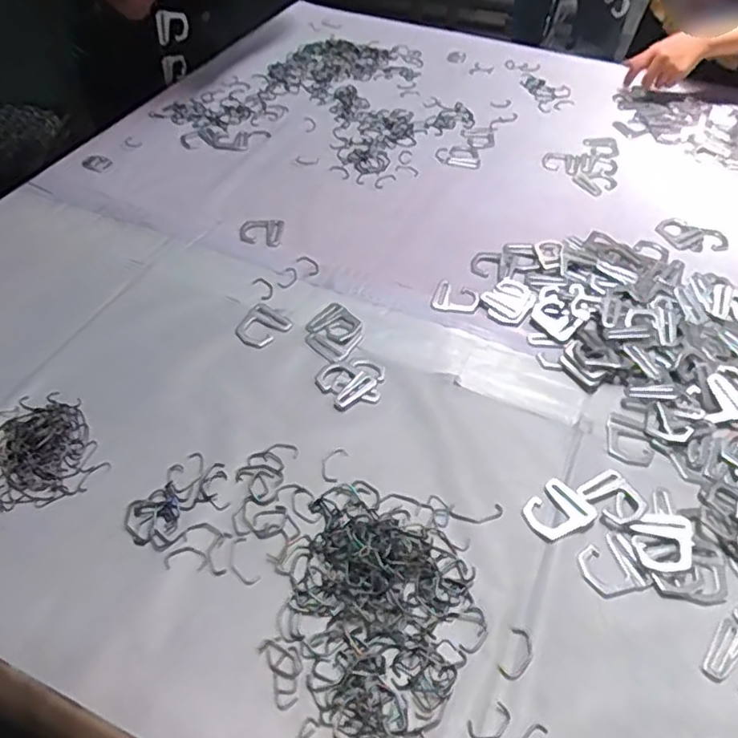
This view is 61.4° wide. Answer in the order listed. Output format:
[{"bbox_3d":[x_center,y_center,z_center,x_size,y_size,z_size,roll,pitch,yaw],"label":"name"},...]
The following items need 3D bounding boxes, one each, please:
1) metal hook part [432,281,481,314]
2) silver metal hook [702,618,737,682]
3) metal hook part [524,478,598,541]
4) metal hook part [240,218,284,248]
[{"bbox_3d":[0.099,-0.080,0.700,0.050,0.004,0.046,16,52,11],"label":"metal hook part"},{"bbox_3d":[0.273,0.213,0.447,0.050,0.004,0.047,34,57,24],"label":"silver metal hook"},{"bbox_3d":[0.159,0.121,0.522,0.054,0.004,0.045,-33,58,-25],"label":"metal hook part"},{"bbox_3d":[-0.133,-0.171,0.773,0.053,0.004,0.052,3,50,1],"label":"metal hook part"}]

